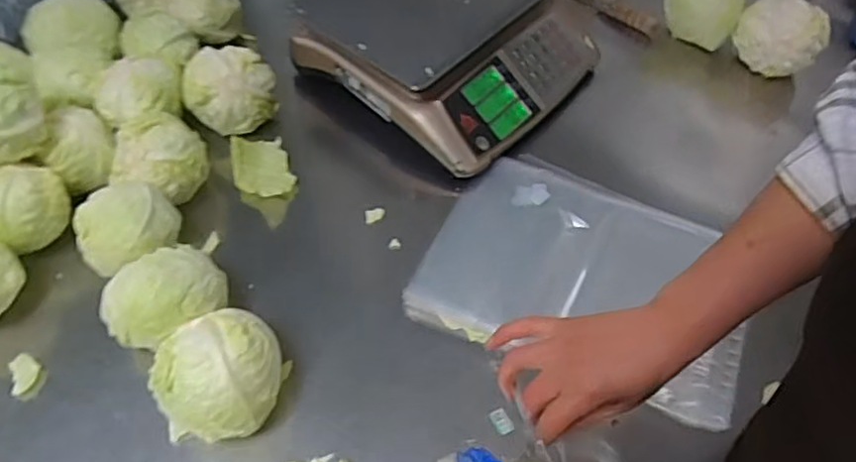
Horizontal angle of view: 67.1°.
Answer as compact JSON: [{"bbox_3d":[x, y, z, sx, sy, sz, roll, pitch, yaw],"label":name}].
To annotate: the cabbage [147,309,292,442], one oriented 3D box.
[{"bbox_3d":[-0.201,0.144,0.631,0.107,0.108,0.112,1,53,-2],"label":"cabbage"}]

